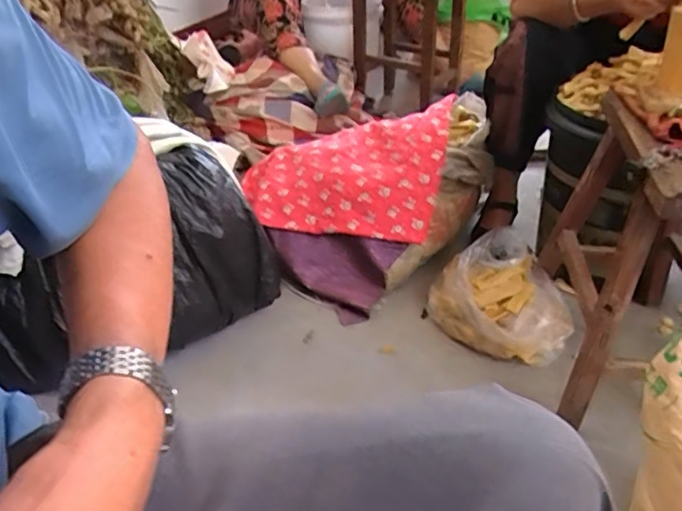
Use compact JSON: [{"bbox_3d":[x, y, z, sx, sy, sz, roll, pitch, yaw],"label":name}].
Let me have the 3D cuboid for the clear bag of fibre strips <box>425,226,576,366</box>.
[{"bbox_3d":[0.306,0.067,1.117,0.235,0.137,0.270,-21,38,-26],"label":"clear bag of fibre strips"}]

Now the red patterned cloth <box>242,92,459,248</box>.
[{"bbox_3d":[-0.003,-0.187,1.281,0.455,0.078,0.343,0,56,19],"label":"red patterned cloth"}]

